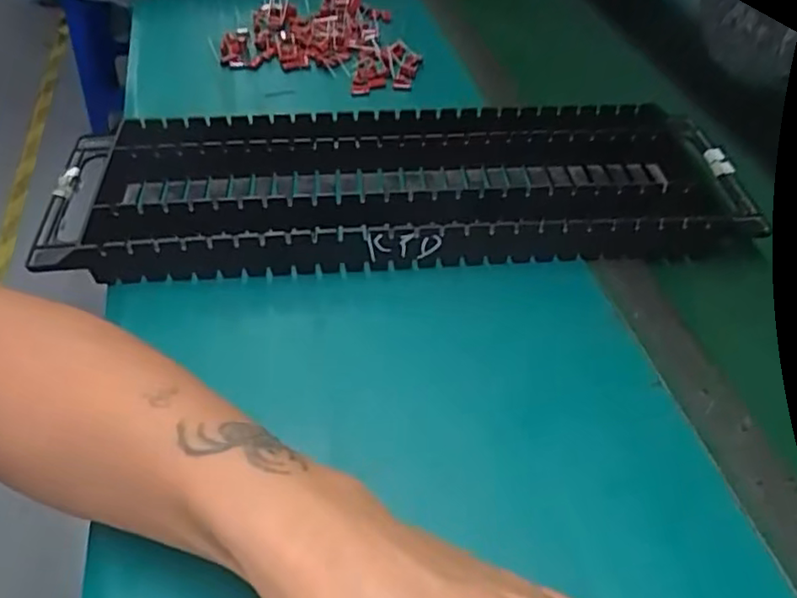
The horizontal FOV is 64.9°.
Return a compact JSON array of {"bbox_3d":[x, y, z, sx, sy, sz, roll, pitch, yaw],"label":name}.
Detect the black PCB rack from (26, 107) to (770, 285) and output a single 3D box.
[{"bbox_3d":[0.006,-0.078,0.435,0.466,0.044,0.145,-3,48,-3],"label":"black PCB rack"}]

